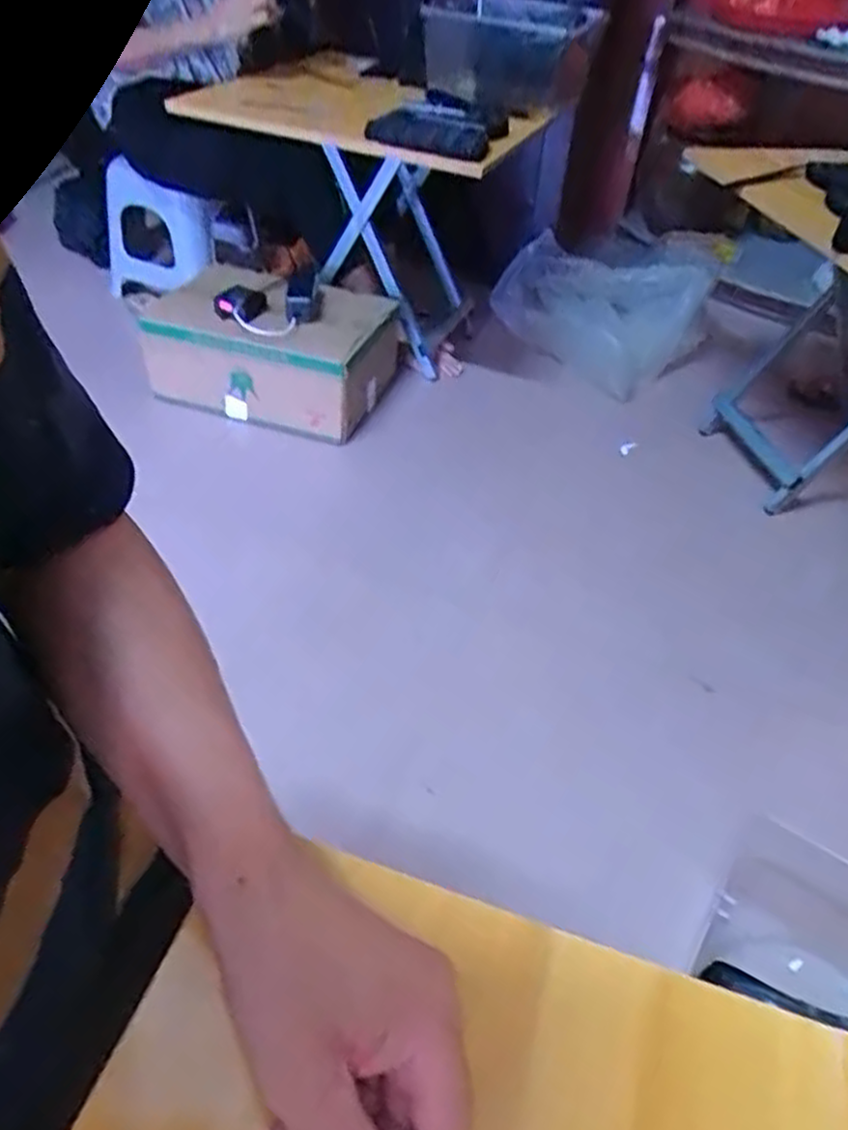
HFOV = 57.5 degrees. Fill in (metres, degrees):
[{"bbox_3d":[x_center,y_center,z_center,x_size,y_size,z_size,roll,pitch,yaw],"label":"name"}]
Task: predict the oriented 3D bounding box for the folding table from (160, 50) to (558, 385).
[{"bbox_3d":[-0.109,-0.667,1.541,0.645,0.503,0.414,31,49,24],"label":"folding table"}]

